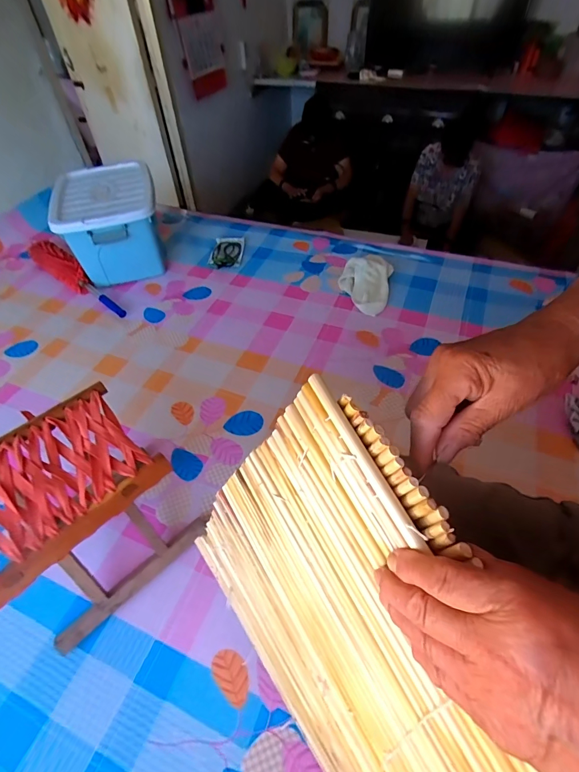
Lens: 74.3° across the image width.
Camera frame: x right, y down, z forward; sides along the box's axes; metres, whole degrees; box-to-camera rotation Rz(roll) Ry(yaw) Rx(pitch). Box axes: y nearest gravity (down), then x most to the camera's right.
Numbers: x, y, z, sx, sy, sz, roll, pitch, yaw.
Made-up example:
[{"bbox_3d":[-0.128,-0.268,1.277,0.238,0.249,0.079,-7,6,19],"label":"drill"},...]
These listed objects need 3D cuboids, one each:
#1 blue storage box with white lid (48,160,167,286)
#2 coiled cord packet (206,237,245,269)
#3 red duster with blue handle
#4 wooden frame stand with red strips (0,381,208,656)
[{"bbox_3d":[-0.575,-0.536,1.272,0.293,0.239,0.337,-14,50,-6],"label":"blue storage box with white lid"},{"bbox_3d":[-0.220,-0.484,1.360,0.115,0.013,0.185,2,50,8],"label":"coiled cord packet"},{"bbox_3d":[-0.702,-0.354,1.236,0.501,0.076,0.078,35,58,25],"label":"red duster with blue handle"},{"bbox_3d":[-0.344,0.212,0.636,0.247,0.249,0.280,37,59,27],"label":"wooden frame stand with red strips"}]

